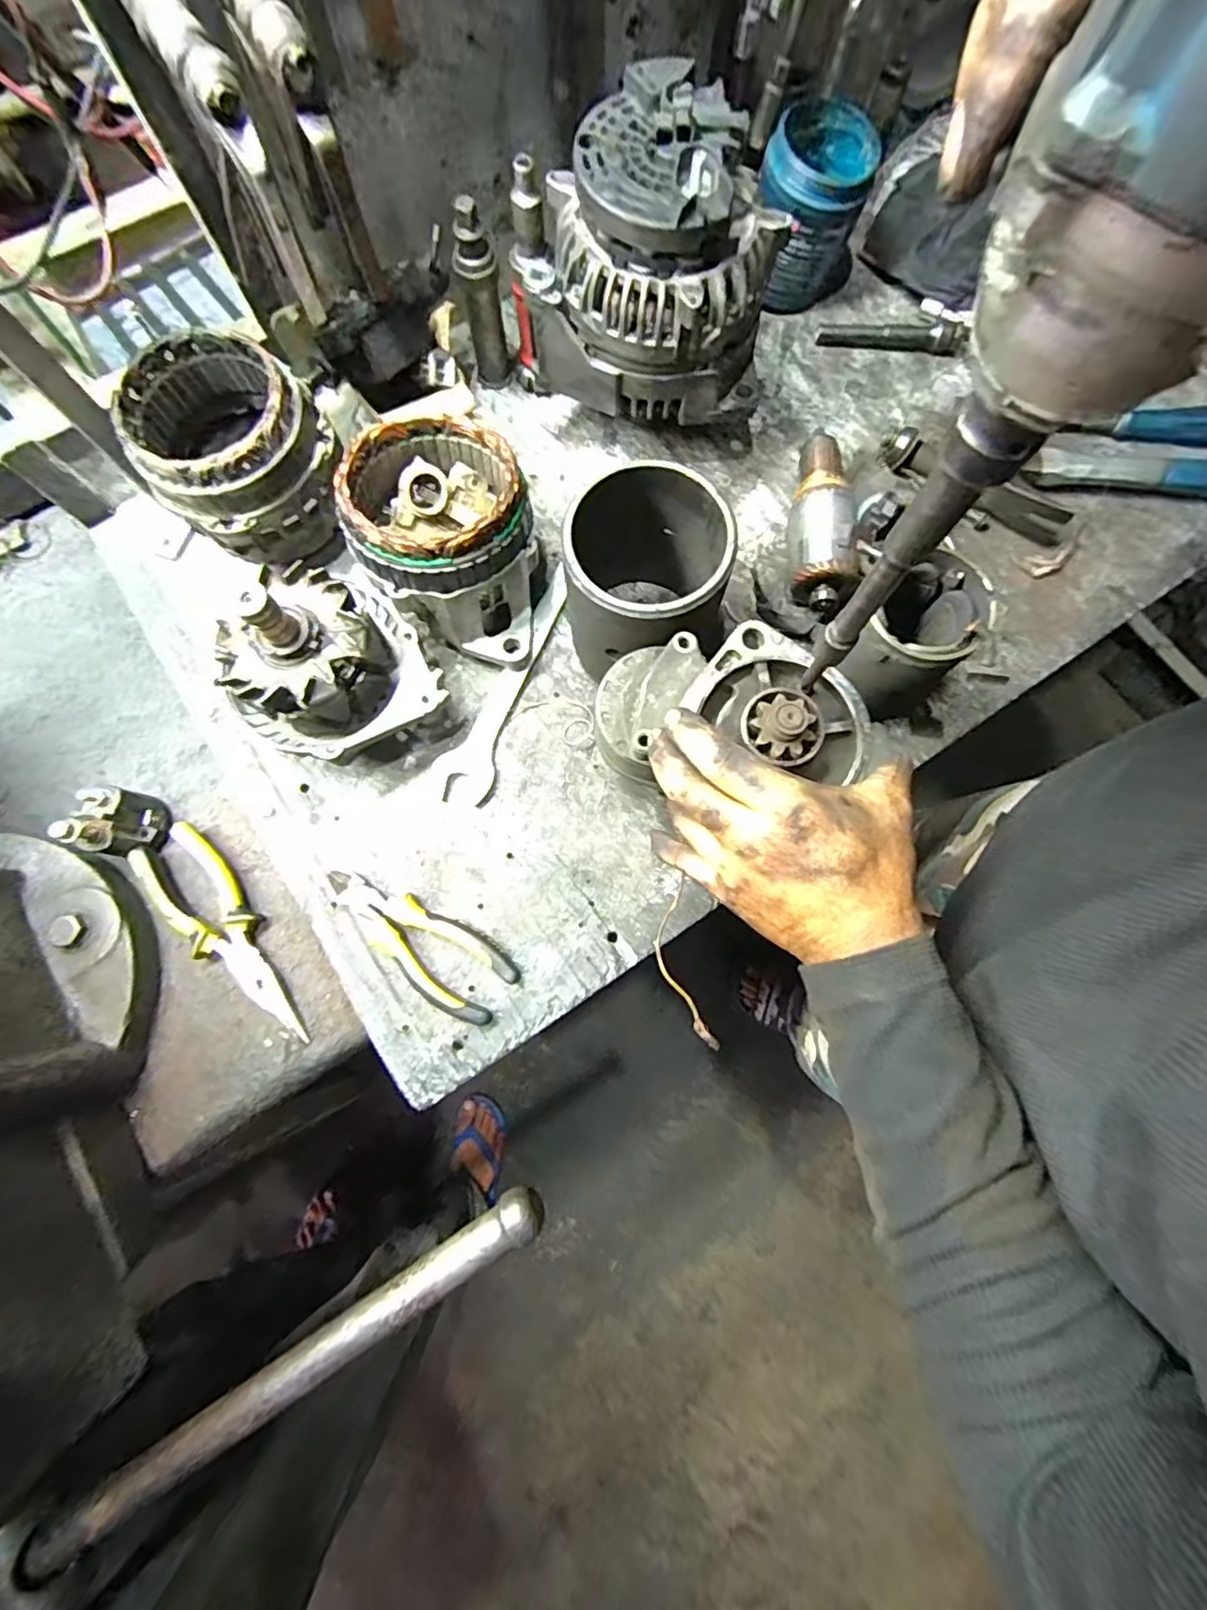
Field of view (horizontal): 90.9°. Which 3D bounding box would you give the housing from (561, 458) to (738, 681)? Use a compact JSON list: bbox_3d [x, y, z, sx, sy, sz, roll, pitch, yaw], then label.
[{"bbox_3d":[0.024,-0.155,0.434,0.117,0.131,0.110,8,77,1],"label":"housing"}]

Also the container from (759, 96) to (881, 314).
[{"bbox_3d":[0.181,-0.516,0.524,0.091,0.106,0.093,28,78,6],"label":"container"}]

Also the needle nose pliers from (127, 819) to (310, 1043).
[{"bbox_3d":[-0.299,0.105,0.462,0.058,0.018,0.193,-35,80,-8],"label":"needle nose pliers"}]

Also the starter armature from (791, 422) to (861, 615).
[{"bbox_3d":[0.179,-0.234,0.489,0.051,0.055,0.151,3,77,0],"label":"starter armature"}]

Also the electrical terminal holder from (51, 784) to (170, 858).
[{"bbox_3d":[-0.377,0.014,0.468,0.050,0.062,0.054,13,77,2],"label":"electrical terminal holder"}]

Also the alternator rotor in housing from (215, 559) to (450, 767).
[{"bbox_3d":[-0.199,-0.096,0.427,0.137,0.126,0.127,0,77,0],"label":"alternator rotor in housing"}]

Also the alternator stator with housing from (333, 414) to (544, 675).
[{"bbox_3d":[-0.117,-0.201,0.455,0.135,0.112,0.143,10,77,2],"label":"alternator stator with housing"}]

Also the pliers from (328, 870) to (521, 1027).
[{"bbox_3d":[-0.137,0.098,0.437,0.153,0.020,0.056,34,79,7],"label":"pliers"}]

